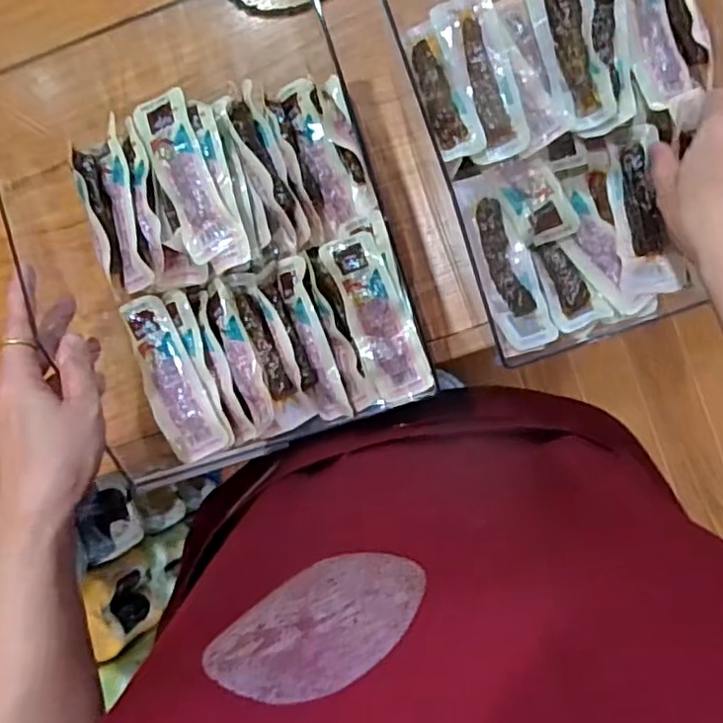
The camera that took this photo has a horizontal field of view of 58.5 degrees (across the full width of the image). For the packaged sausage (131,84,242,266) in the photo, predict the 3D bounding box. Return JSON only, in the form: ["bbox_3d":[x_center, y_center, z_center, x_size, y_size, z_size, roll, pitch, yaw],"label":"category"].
[{"bbox_3d":[-0.117,-0.124,0.430,0.036,0.015,0.115,-22,89,6],"label":"packaged sausage"}]

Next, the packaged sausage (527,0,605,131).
[{"bbox_3d":[0.139,-0.209,0.424,0.037,0.022,0.114,-14,90,6],"label":"packaged sausage"}]

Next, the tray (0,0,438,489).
[{"bbox_3d":[-0.101,-0.097,0.471,0.249,0.077,0.319,-19,90,5],"label":"tray"}]

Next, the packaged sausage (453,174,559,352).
[{"bbox_3d":[0.097,-0.068,0.432,0.037,0.019,0.120,-18,89,6],"label":"packaged sausage"}]

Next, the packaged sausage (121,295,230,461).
[{"bbox_3d":[-0.140,0.014,0.469,0.038,0.009,0.123,-26,88,6],"label":"packaged sausage"}]

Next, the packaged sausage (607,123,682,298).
[{"bbox_3d":[0.189,-0.105,0.437,0.034,0.025,0.118,-5,81,5],"label":"packaged sausage"}]

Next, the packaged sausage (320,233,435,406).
[{"bbox_3d":[0.013,-0.030,0.452,0.038,0.028,0.119,-21,96,11],"label":"packaged sausage"}]

